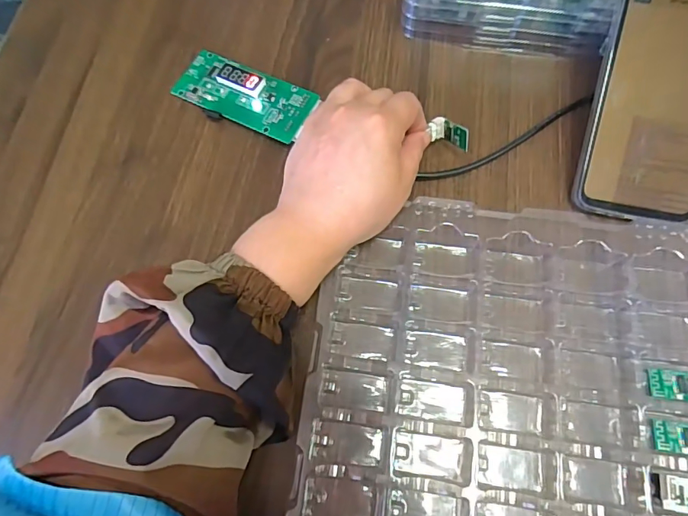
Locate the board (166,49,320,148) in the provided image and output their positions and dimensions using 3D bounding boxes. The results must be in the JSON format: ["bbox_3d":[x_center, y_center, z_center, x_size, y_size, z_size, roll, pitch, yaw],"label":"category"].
[{"bbox_3d":[-0.075,-0.121,0.335,0.104,0.010,0.046,24,73,11],"label":"board"}]

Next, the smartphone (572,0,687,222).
[{"bbox_3d":[0.201,-0.104,0.290,0.076,0.007,0.158,12,96,5],"label":"smartphone"}]

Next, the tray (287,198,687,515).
[{"bbox_3d":[0.119,0.071,0.261,0.272,0.018,0.209,7,71,3],"label":"tray"}]

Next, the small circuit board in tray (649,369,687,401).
[{"bbox_3d":[0.194,0.073,0.262,0.028,0.008,0.018,-5,66,21],"label":"small circuit board in tray"}]

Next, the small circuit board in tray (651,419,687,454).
[{"bbox_3d":[0.190,0.101,0.255,0.030,0.004,0.017,0,62,22],"label":"small circuit board in tray"}]

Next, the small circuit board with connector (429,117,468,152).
[{"bbox_3d":[0.073,-0.085,0.310,0.028,0.015,0.013,24,73,9],"label":"small circuit board with connector"}]

